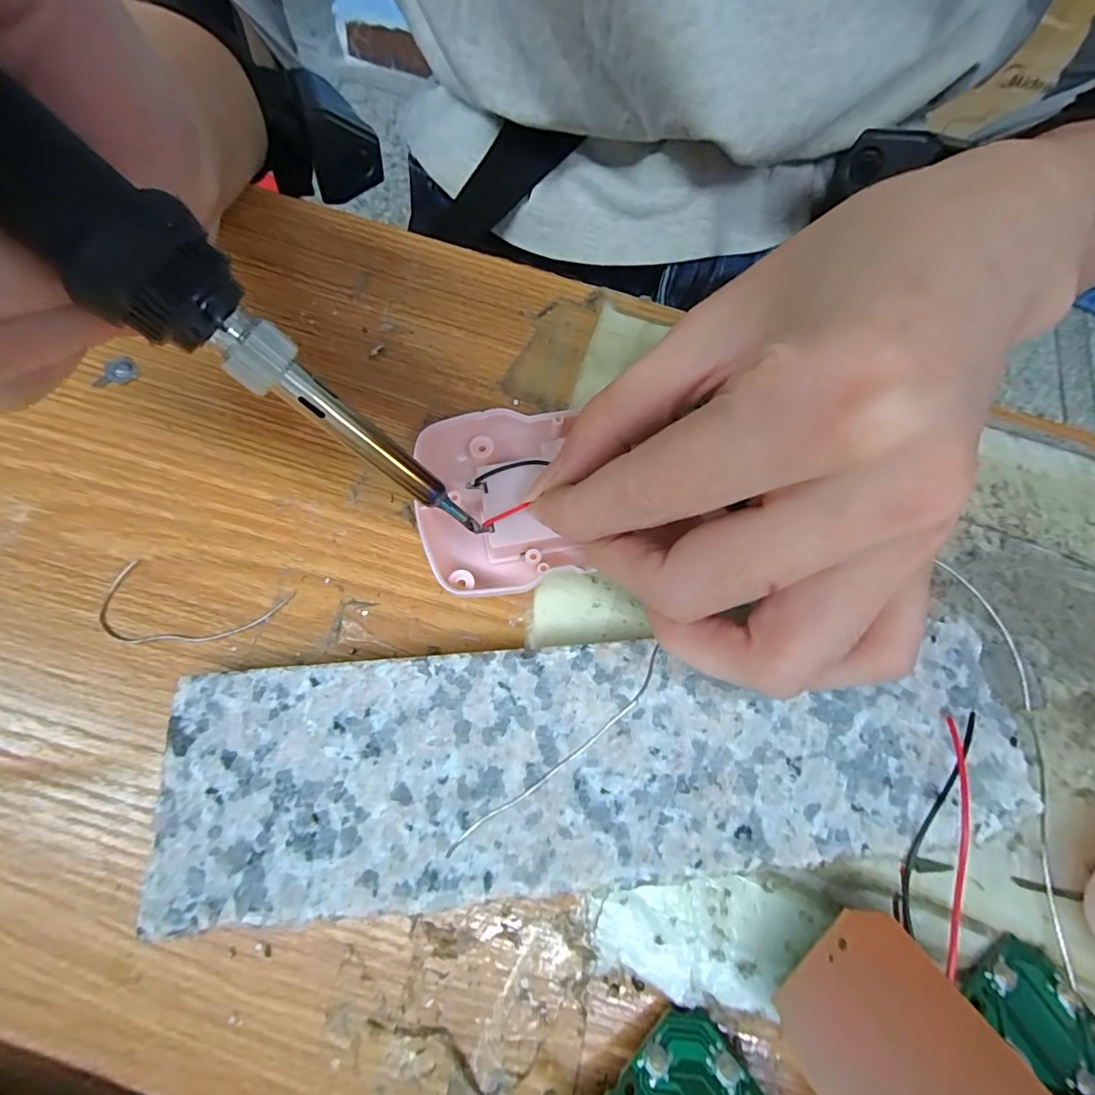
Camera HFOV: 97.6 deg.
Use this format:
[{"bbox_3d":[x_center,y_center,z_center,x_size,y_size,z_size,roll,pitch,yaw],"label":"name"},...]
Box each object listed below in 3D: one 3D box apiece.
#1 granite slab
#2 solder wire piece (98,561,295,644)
[{"bbox_3d":[0.014,0.055,0.124,0.205,0.020,0.056,-2,72,-5],"label":"granite slab"},{"bbox_3d":[-0.102,0.019,0.138,0.050,0.004,0.022,12,72,0],"label":"solder wire piece"}]

